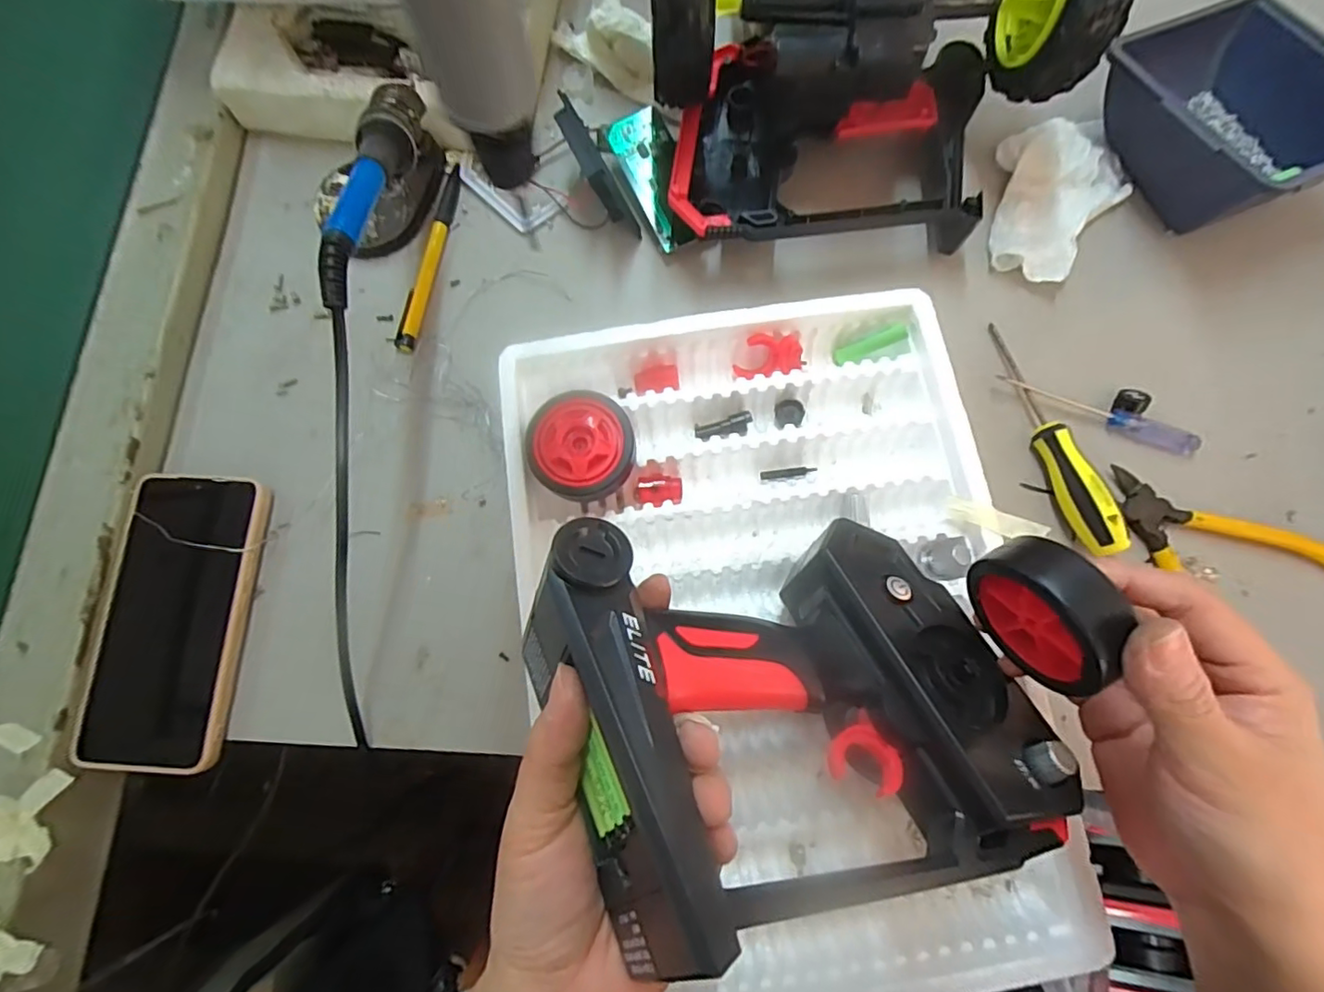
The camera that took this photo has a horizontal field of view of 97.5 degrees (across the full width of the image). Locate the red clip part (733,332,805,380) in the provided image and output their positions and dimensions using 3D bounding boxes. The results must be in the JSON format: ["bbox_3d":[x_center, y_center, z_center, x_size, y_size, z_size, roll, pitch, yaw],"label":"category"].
[{"bbox_3d":[0.064,-0.082,0.347,0.042,0.021,0.025,-12,78,-2],"label":"red clip part"}]

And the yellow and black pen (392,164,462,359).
[{"bbox_3d":[-0.153,-0.157,0.382,0.014,0.007,0.133,11,78,3],"label":"yellow and black pen"}]

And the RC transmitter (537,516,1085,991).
[{"bbox_3d":[0.065,0.071,0.222,0.194,0.089,0.133,-8,78,-1],"label":"RC transmitter"}]

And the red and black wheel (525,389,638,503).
[{"bbox_3d":[-0.043,-0.027,0.313,0.054,0.023,0.058,0,78,1],"label":"red and black wheel"}]

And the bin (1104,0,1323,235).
[{"bbox_3d":[0.355,-0.243,0.363,0.121,0.063,0.145,-26,79,-5],"label":"bin"}]

